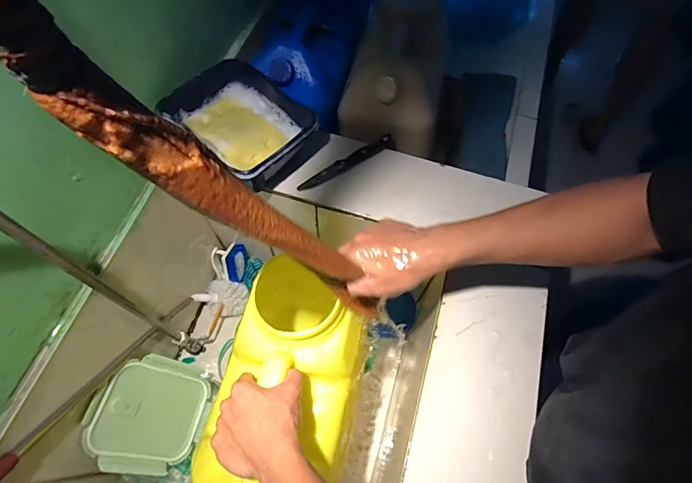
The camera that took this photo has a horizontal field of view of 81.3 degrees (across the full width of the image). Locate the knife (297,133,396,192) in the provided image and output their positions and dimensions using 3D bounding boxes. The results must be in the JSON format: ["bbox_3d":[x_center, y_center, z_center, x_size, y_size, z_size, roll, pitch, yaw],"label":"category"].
[{"bbox_3d":[0.002,-0.128,0.650,0.177,0.011,0.023,-28,68,-14],"label":"knife"}]

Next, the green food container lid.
[{"bbox_3d":[-0.338,0.305,0.712,0.023,0.225,0.183,-5,59,34],"label":"green food container lid"}]

